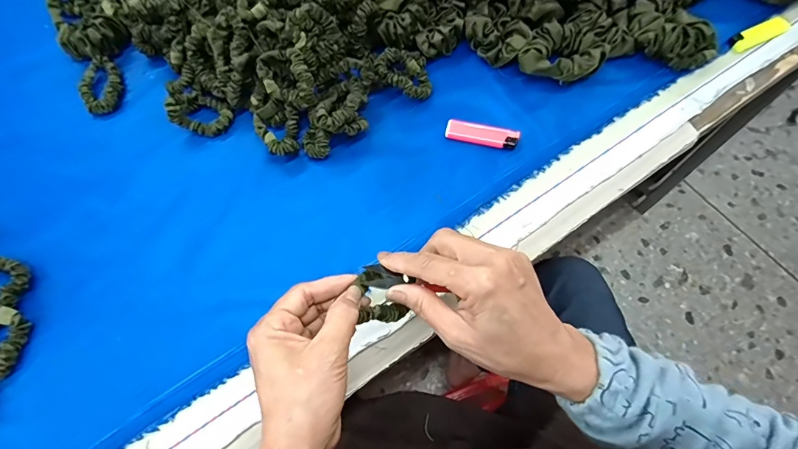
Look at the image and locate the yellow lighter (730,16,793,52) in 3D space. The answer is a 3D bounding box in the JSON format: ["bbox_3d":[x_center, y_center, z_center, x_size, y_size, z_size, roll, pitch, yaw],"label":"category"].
[{"bbox_3d":[0.457,-0.242,0.524,0.085,0.015,0.022,-22,66,-10],"label":"yellow lighter"}]

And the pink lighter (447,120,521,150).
[{"bbox_3d":[0.093,-0.100,0.467,0.080,0.009,0.025,14,66,7],"label":"pink lighter"}]

